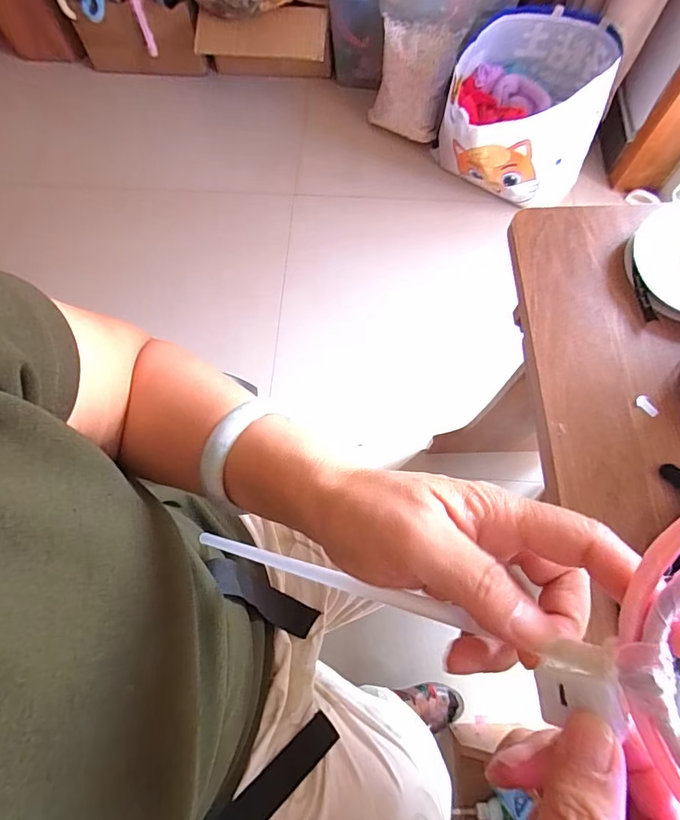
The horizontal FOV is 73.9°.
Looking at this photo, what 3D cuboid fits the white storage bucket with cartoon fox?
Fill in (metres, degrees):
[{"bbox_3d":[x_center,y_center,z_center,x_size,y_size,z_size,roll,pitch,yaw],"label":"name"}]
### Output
[{"bbox_3d":[0.453,-0.750,1.140,0.350,0.275,0.325,7,72,4],"label":"white storage bucket with cartoon fox"}]

